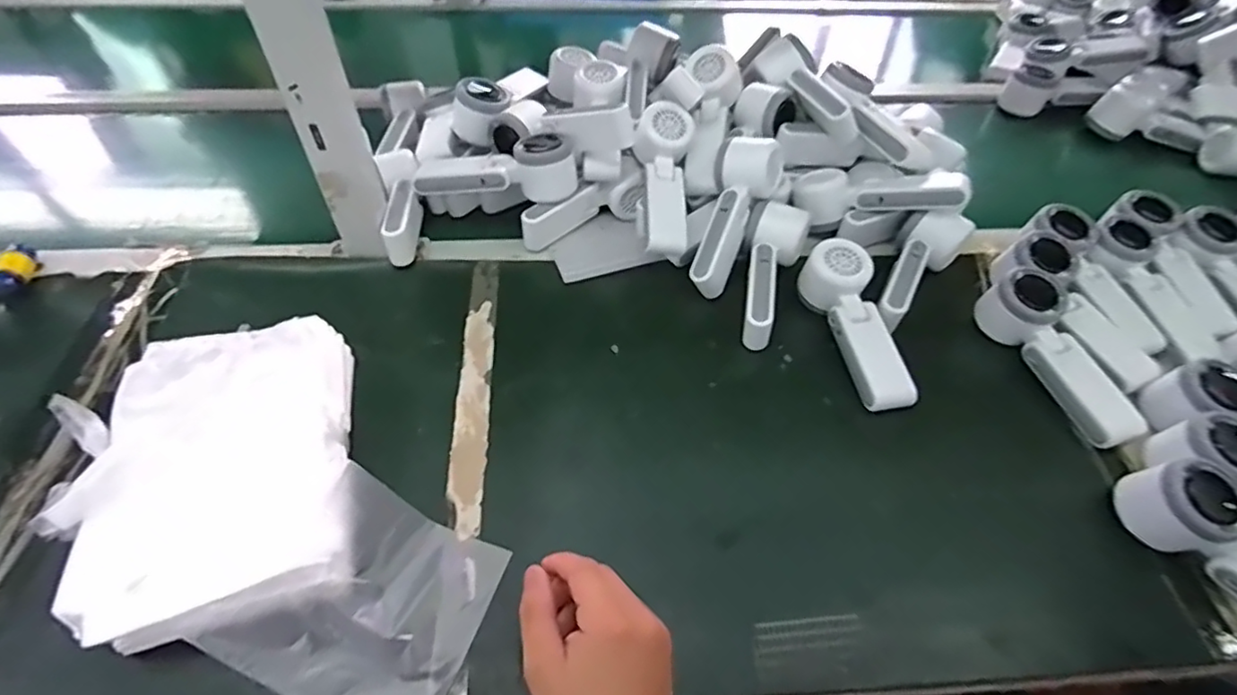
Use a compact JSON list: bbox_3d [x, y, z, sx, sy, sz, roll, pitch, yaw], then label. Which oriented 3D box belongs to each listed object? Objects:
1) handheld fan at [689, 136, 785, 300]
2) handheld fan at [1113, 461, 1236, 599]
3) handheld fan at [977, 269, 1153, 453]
[{"bbox_3d":[0.110,-0.130,0.589,0.063,0.048,0.163,20,84,14],"label":"handheld fan"},{"bbox_3d":[0.443,0.143,0.408,0.058,0.050,0.164,-32,58,-25],"label":"handheld fan"},{"bbox_3d":[0.391,0.008,0.528,0.057,0.060,0.167,-17,67,-16],"label":"handheld fan"}]

